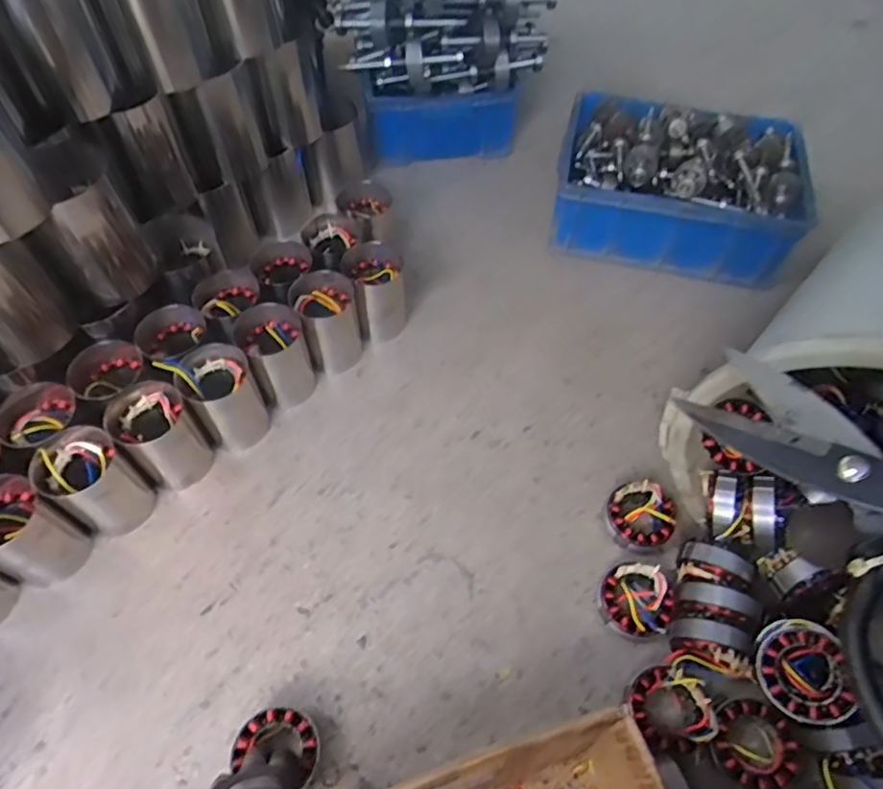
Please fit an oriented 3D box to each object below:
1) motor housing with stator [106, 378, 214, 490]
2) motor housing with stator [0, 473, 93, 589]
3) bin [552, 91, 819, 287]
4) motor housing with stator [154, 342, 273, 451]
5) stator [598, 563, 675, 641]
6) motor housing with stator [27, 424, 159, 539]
[{"bbox_3d":[-0.364,0.056,0.770,0.089,0.117,0.098,-33,63,-21],"label":"motor housing with stator"},{"bbox_3d":[-0.495,0.161,0.694,0.100,0.112,0.088,29,61,17],"label":"motor housing with stator"},{"bbox_3d":[0.398,-0.351,0.998,0.387,0.154,0.275,10,57,6],"label":"bin"},{"bbox_3d":[-0.296,0.006,0.795,0.097,0.123,0.091,-27,61,-17],"label":"motor housing with stator"},{"bbox_3d":[0.230,0.247,0.699,0.079,0.046,0.084,-19,59,-13],"label":"stator"},{"bbox_3d":[-0.427,0.108,0.728,0.089,0.127,0.088,0,57,-1],"label":"motor housing with stator"}]

